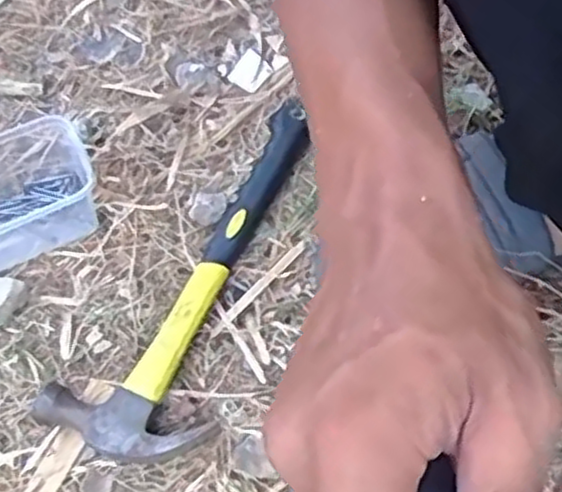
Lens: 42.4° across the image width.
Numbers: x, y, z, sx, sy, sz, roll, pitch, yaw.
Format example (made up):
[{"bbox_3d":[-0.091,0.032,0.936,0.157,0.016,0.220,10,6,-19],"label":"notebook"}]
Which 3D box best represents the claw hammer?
[{"bbox_3d":[-0.031,0.017,0.447,0.085,0.026,0.258,28,66,16],"label":"claw hammer"}]

